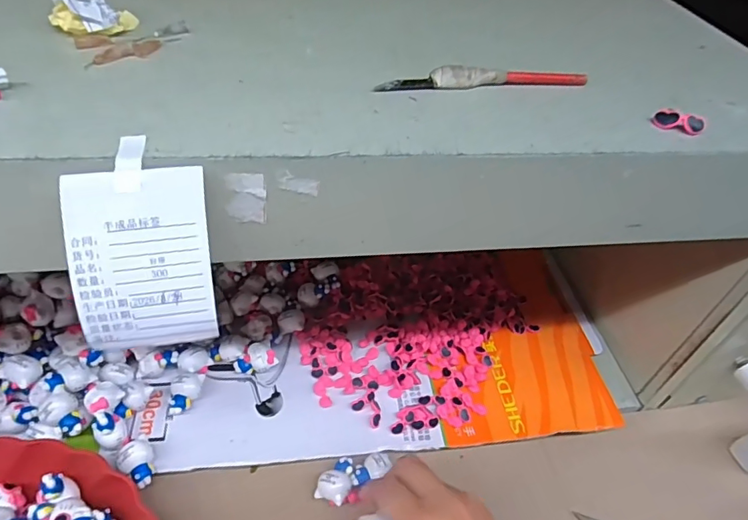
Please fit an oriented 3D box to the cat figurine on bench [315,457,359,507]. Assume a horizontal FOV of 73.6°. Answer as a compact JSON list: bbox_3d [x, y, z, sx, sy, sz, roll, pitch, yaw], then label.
[{"bbox_3d":[-0.025,0.169,0.376,0.035,0.015,0.027,-34,59,-32],"label":"cat figurine on bench"}]

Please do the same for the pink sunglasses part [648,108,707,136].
[{"bbox_3d":[0.155,-0.069,0.253,0.026,0.009,0.009,13,47,5],"label":"pink sunglasses part"}]

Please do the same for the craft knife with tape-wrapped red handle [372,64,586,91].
[{"bbox_3d":[0.059,-0.097,0.267,0.117,0.010,0.009,-6,48,-12],"label":"craft knife with tape-wrapped red handle"}]

